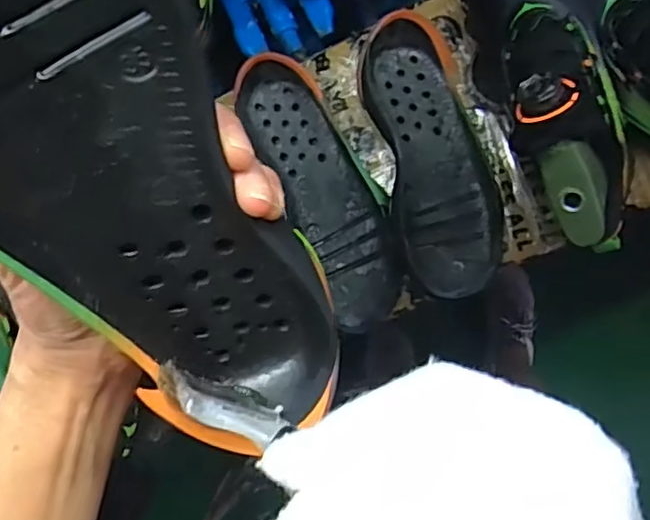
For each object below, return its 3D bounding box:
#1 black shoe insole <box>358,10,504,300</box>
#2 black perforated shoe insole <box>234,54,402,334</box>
[{"bbox_3d":[0.089,-0.086,0.524,0.088,0.033,0.230,-14,90,6],"label":"black shoe insole"},{"bbox_3d":[0.001,-0.059,0.542,0.074,0.029,0.237,-26,89,5],"label":"black perforated shoe insole"}]

